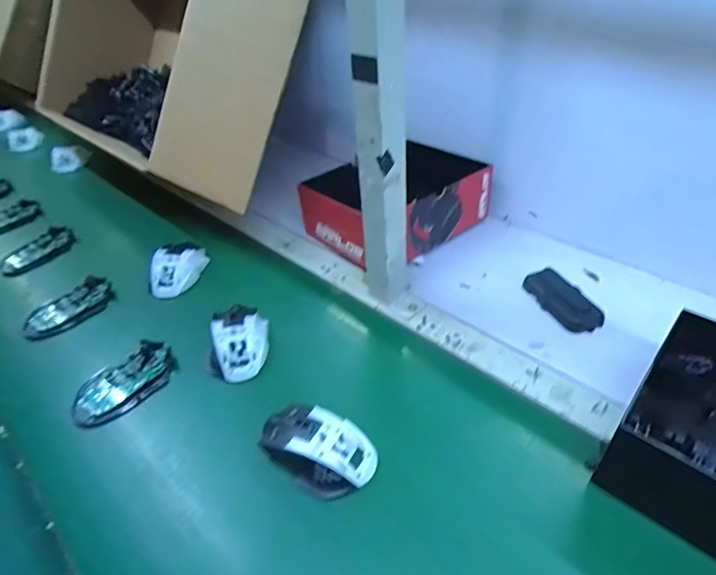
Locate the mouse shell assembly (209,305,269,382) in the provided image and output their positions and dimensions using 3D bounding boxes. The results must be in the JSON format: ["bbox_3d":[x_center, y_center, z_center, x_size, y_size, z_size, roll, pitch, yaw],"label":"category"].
[{"bbox_3d":[-0.145,0.063,0.558,0.071,0.041,0.101,-11,40,-6],"label":"mouse shell assembly"}]

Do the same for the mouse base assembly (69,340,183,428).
[{"bbox_3d":[-0.267,0.110,0.532,0.115,0.024,0.067,-30,44,-29],"label":"mouse base assembly"}]

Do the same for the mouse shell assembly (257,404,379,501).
[{"bbox_3d":[-0.041,0.153,0.443,0.115,0.039,0.067,16,44,24],"label":"mouse shell assembly"}]

